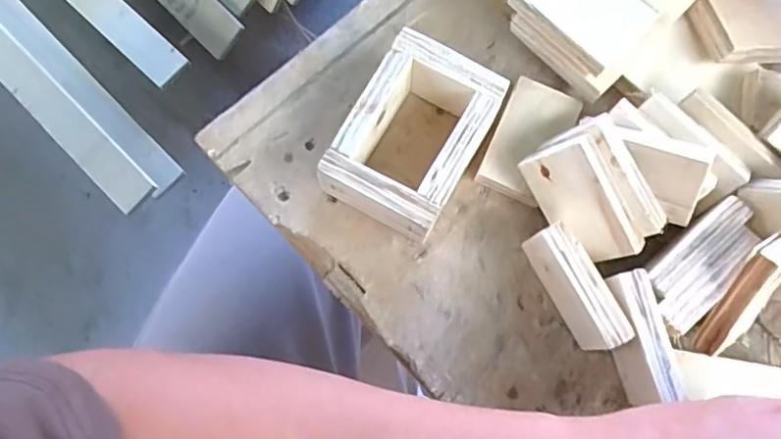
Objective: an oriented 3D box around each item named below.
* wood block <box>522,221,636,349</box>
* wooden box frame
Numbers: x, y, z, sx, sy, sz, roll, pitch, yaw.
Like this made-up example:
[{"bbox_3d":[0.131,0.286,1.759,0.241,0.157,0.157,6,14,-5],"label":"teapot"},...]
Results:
[{"bbox_3d":[0.104,0.039,0.326,0.017,0.040,0.071,-28,81,-7],"label":"wood block"},{"bbox_3d":[0.013,-0.048,0.335,0.070,0.038,0.103,29,79,4],"label":"wooden box frame"}]

